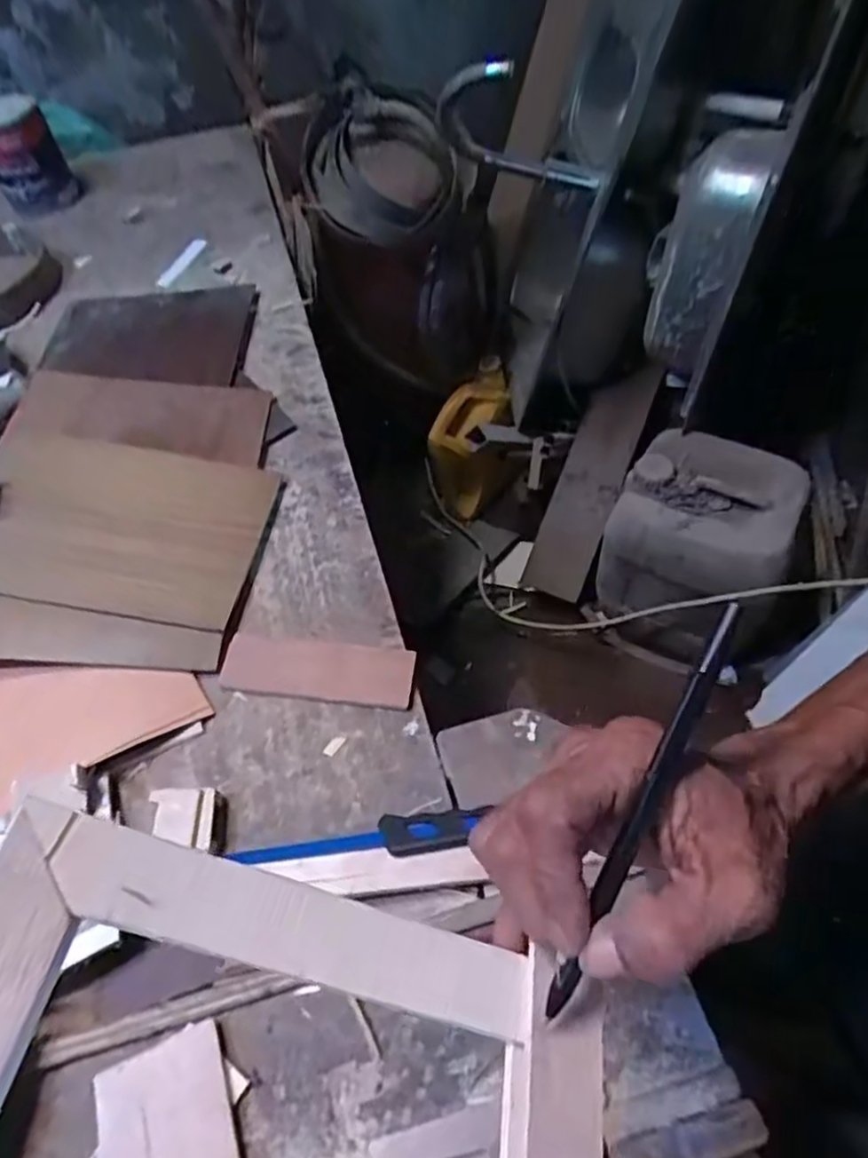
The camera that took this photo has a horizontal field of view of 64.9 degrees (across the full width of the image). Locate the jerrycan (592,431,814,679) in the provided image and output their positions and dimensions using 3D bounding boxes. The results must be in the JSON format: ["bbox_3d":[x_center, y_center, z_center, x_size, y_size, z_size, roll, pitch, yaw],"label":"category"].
[{"bbox_3d":[0.471,-0.031,1.252,0.291,0.388,0.237,16,60,17],"label":"jerrycan"}]

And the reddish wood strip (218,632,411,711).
[{"bbox_3d":[-0.098,0.074,0.574,0.161,0.010,0.053,5,58,10],"label":"reddish wood strip"}]

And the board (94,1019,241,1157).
[{"bbox_3d":[-0.154,0.328,0.393,0.075,0.008,0.108,-24,57,-9],"label":"board"}]

